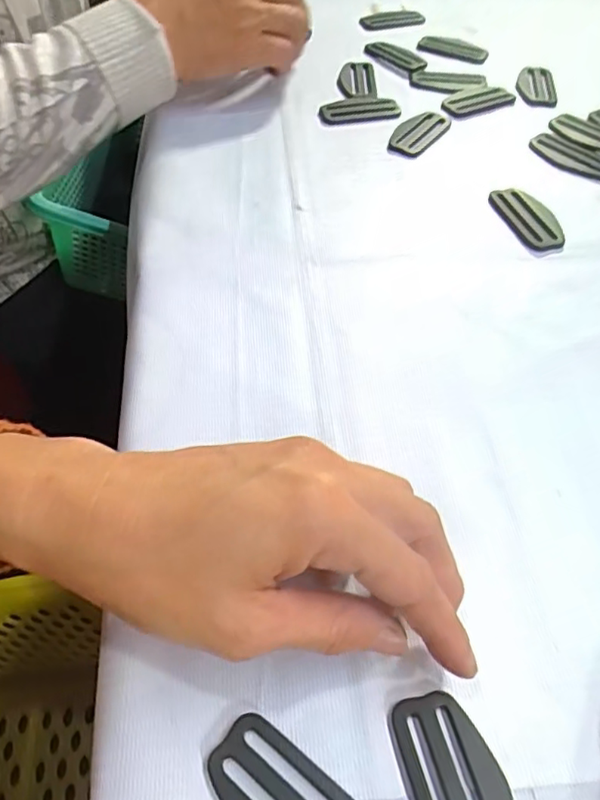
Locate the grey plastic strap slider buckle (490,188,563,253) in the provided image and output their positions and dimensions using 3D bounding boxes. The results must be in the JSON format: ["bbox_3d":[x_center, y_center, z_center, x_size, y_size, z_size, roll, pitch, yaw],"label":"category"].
[{"bbox_3d":[0.142,-0.114,0.362,0.026,0.008,0.063,-12,54,-11],"label":"grey plastic strap slider buckle"}]

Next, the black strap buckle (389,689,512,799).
[{"bbox_3d":[0.050,0.122,0.178,0.029,0.004,0.059,-12,54,-11],"label":"black strap buckle"}]

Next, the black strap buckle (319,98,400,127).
[{"bbox_3d":[0.045,-0.221,0.445,0.062,0.005,0.032,-8,53,-8],"label":"black strap buckle"}]

